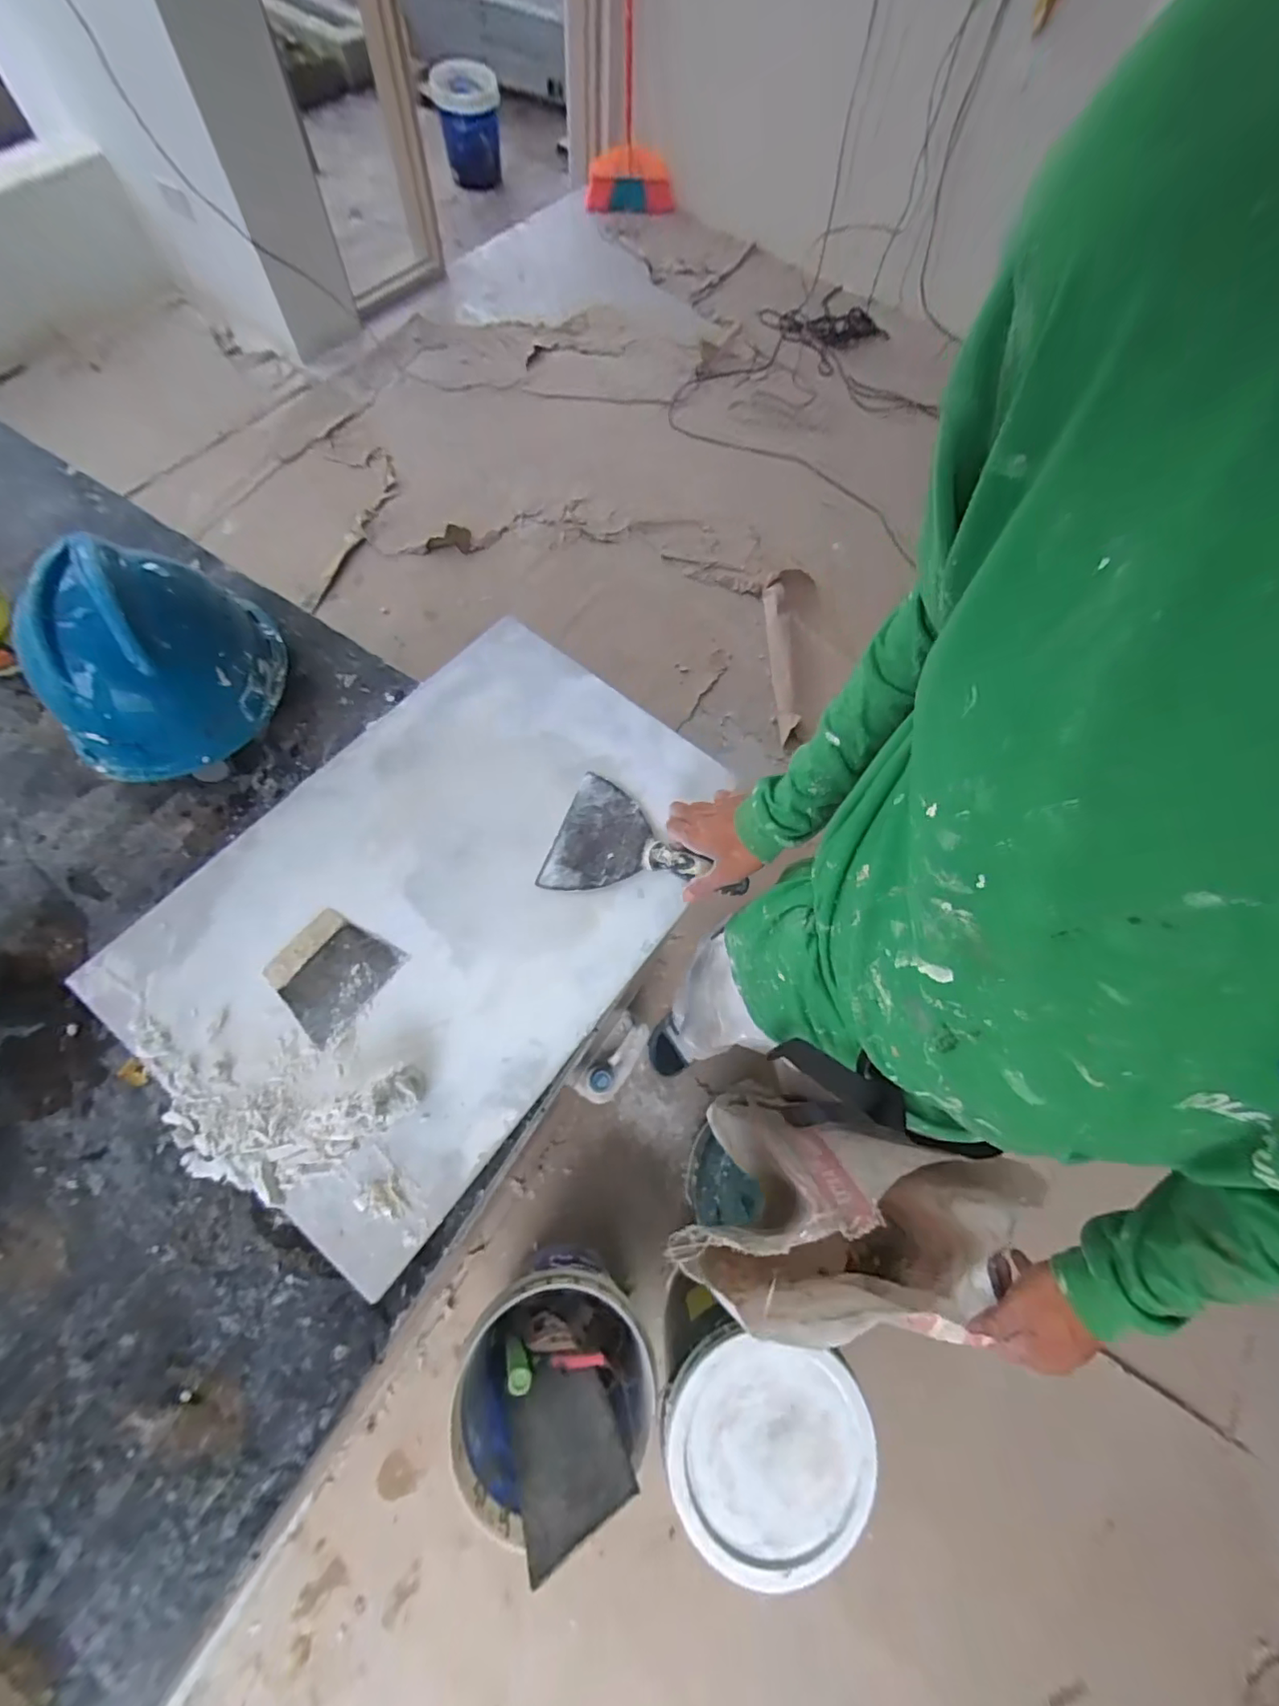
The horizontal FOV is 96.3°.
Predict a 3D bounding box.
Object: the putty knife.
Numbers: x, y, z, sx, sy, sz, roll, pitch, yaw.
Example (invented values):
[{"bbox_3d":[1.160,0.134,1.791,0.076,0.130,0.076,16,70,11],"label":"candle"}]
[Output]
[{"bbox_3d":[0.011,0.002,0.609,0.203,0.018,0.135,20,71,7],"label":"putty knife"}]

